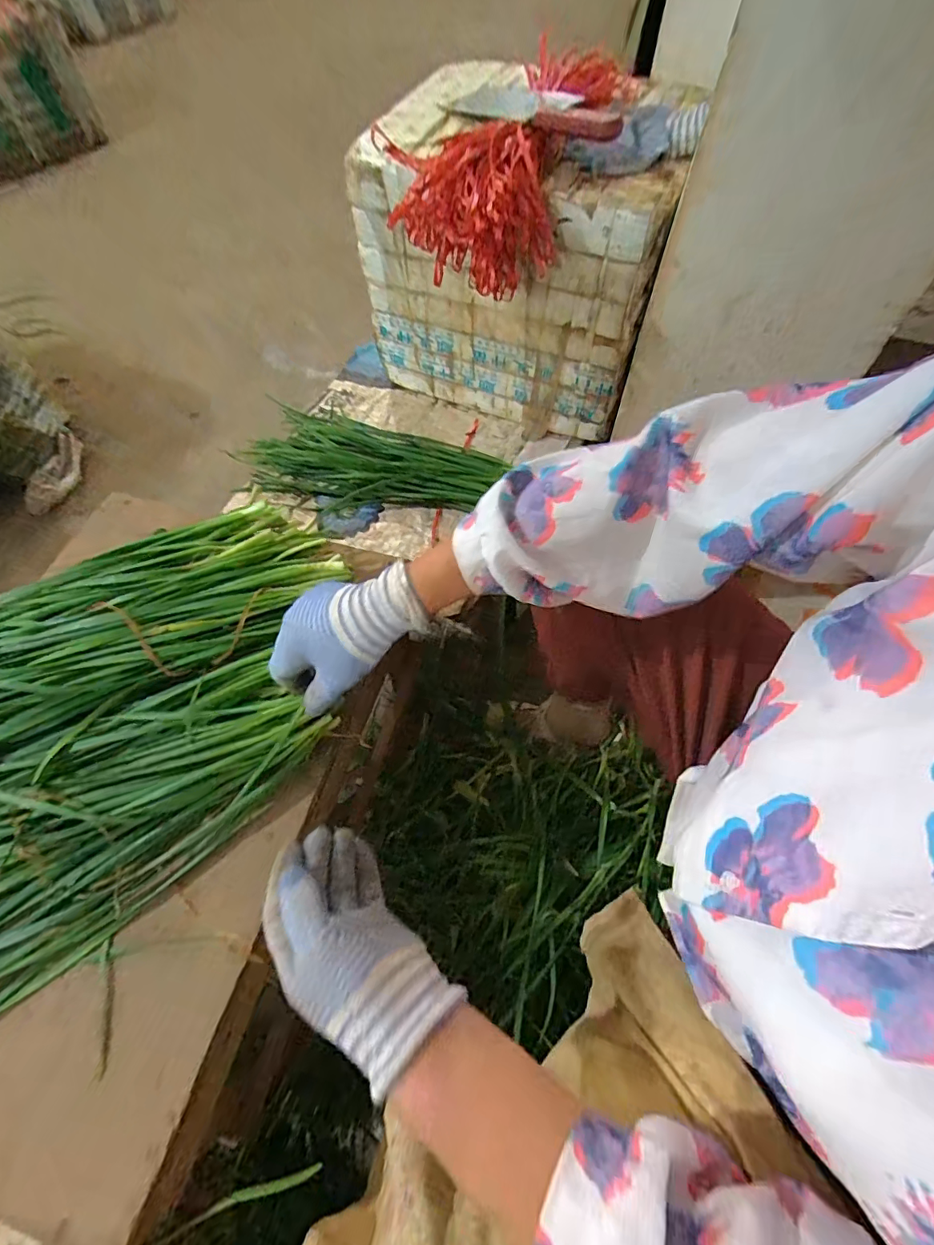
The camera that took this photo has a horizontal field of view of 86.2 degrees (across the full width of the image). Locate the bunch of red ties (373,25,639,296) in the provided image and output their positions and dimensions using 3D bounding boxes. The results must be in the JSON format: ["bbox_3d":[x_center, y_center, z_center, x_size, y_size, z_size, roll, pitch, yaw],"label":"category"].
[{"bbox_3d":[0.064,-0.601,0.647,0.226,0.111,0.431,24,64,12],"label":"bunch of red ties"}]

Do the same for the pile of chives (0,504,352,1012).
[{"bbox_3d":[-0.359,0.089,0.456,0.528,0.071,0.352,-31,66,-16],"label":"pile of chives"}]

